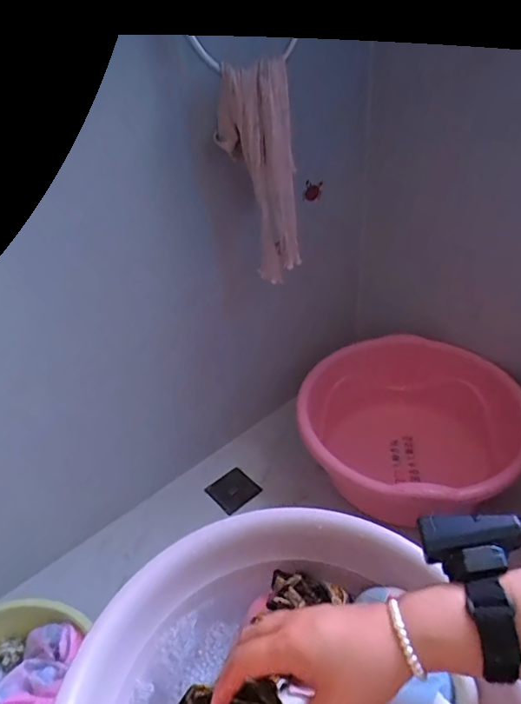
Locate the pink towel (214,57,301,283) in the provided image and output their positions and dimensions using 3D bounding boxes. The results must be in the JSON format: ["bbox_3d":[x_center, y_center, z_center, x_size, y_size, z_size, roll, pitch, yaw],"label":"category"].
[{"bbox_3d":[0.001,-0.280,0.828,0.114,0.346,0.036,-8,38,-2],"label":"pink towel"}]

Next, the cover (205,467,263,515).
[{"bbox_3d":[-0.062,0.317,1.146,0.095,0.013,0.093,-35,50,-21],"label":"cover"}]

